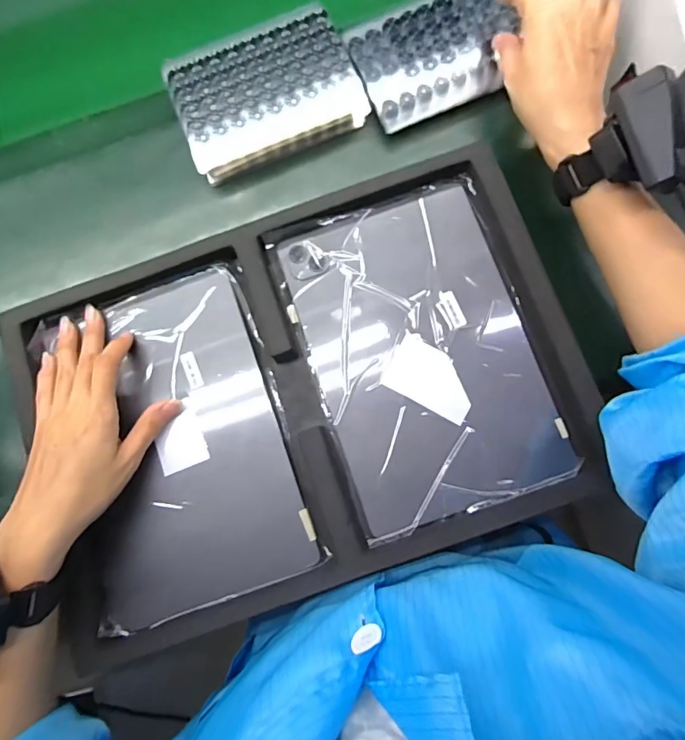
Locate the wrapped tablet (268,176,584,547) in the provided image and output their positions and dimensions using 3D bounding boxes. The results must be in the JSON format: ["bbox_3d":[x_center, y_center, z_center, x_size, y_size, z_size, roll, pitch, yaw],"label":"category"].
[{"bbox_3d":[0.065,-0.015,0.372,0.177,0.009,0.252,-20,81,0],"label":"wrapped tablet"}]

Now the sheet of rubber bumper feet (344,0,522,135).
[{"bbox_3d":[0.083,-0.282,0.415,0.143,0.031,0.093,-25,81,-1],"label":"sheet of rubber bumper feet"}]

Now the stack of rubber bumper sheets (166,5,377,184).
[{"bbox_3d":[-0.066,-0.247,0.416,0.157,0.047,0.094,-22,81,-1],"label":"stack of rubber bumper sheets"}]

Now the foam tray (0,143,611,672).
[{"bbox_3d":[-0.032,0.023,0.380,0.406,0.050,0.290,-18,81,0],"label":"foam tray"}]

